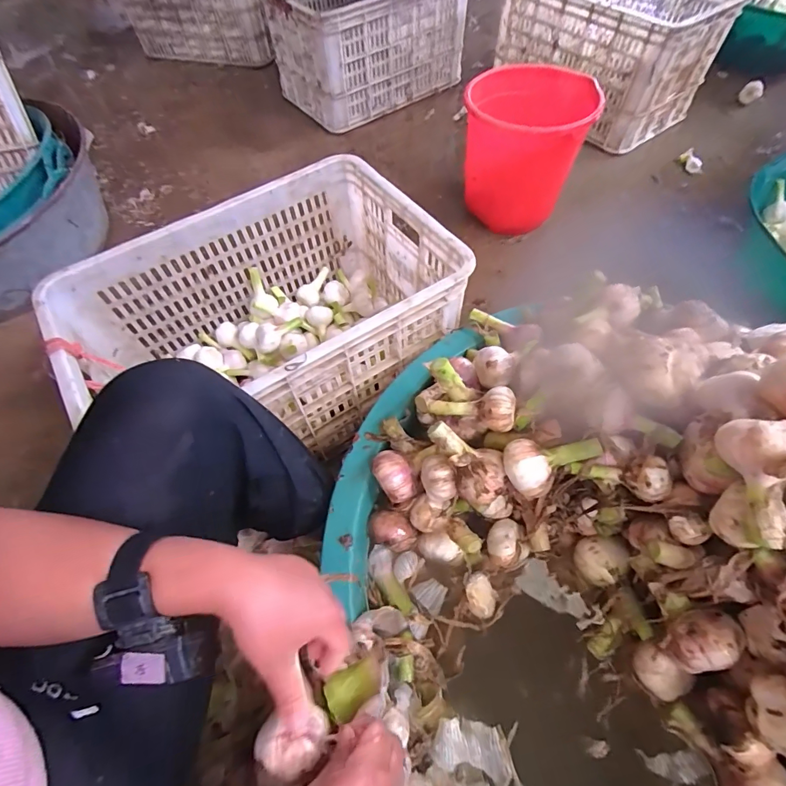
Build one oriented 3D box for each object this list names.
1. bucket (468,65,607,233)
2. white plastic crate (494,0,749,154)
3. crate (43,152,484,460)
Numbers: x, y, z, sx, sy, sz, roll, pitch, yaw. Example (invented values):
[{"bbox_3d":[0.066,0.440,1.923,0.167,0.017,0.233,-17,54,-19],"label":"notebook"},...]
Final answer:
[{"bbox_3d":[0.297,-0.548,0.960,0.257,0.235,0.277,-1,61,2],"label":"bucket"},{"bbox_3d":[0.602,-1.003,1.214,0.549,0.269,0.413,39,70,21],"label":"white plastic crate"},{"bbox_3d":[-0.189,-0.107,0.689,0.525,0.244,0.364,-33,65,-14],"label":"crate"}]

